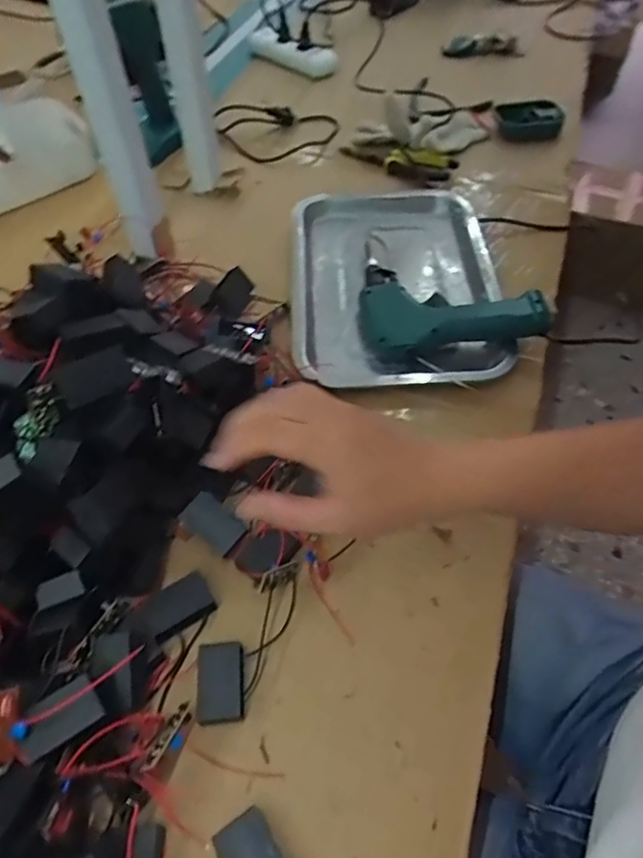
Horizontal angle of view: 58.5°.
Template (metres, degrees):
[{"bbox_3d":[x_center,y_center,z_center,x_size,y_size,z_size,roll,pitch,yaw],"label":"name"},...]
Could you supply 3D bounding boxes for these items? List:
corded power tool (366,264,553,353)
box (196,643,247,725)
[{"bbox_3d":[0.122,-0.126,0.563,0.163,0.043,0.124,-5,54,-3],"label":"corded power tool"},{"bbox_3d":[-0.067,0.167,0.379,0.030,0.009,0.049,-5,54,-3],"label":"box"}]

